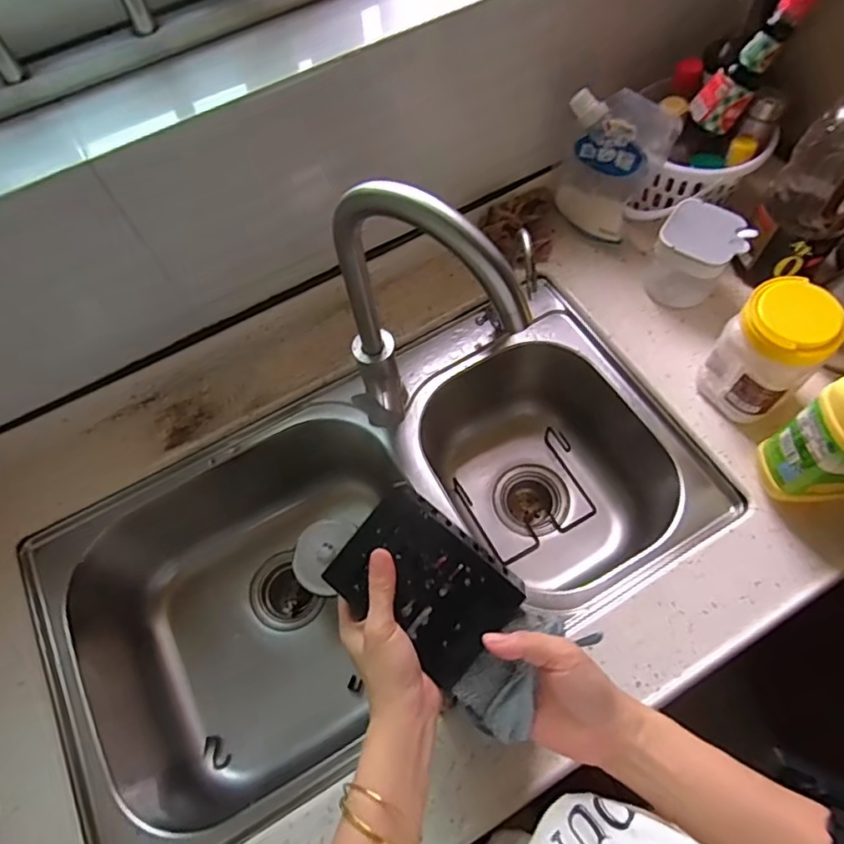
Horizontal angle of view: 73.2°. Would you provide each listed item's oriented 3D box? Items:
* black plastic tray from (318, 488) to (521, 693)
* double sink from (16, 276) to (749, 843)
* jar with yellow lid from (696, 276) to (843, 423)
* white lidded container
[{"bbox_3d":[0.001,0.121,0.427,0.123,0.028,0.094,38,90,12],"label":"black plastic tray"},{"bbox_3d":[-0.045,0.172,0.750,0.733,0.261,0.385,-28,66,-10],"label":"double sink"},{"bbox_3d":[0.363,-0.071,0.604,0.080,0.150,0.088,-1,64,3],"label":"jar with yellow lid"},{"bbox_3d":[0.330,-0.196,0.693,0.094,0.103,0.079,25,68,15],"label":"white lidded container"}]

